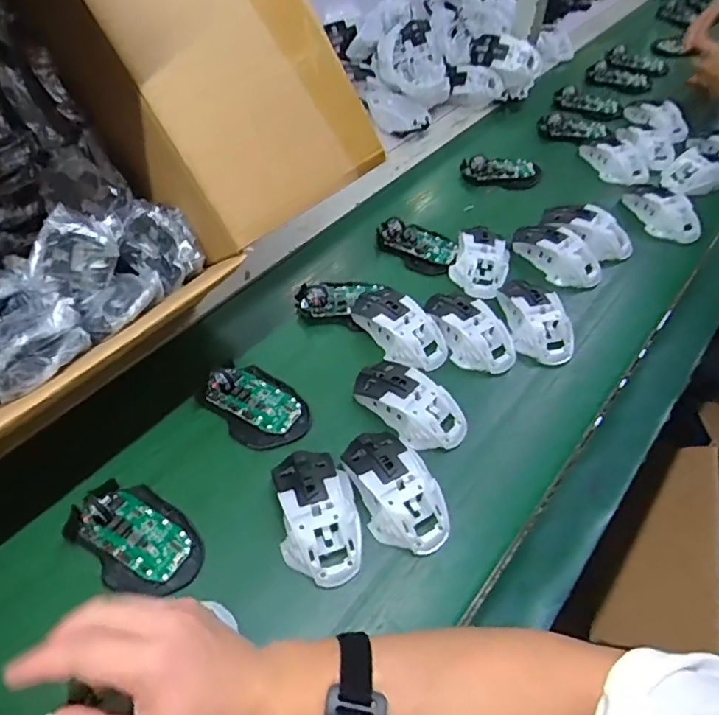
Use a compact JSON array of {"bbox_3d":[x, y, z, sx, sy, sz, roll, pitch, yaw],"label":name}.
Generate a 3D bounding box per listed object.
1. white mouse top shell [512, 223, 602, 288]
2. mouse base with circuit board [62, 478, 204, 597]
[{"bbox_3d":[0.247,-0.132,0.698,0.063,0.033,0.118,-26,55,-23],"label":"white mouse top shell"},{"bbox_3d":[-0.183,0.145,0.458,0.112,0.028,0.072,34,56,24],"label":"mouse base with circuit board"}]

